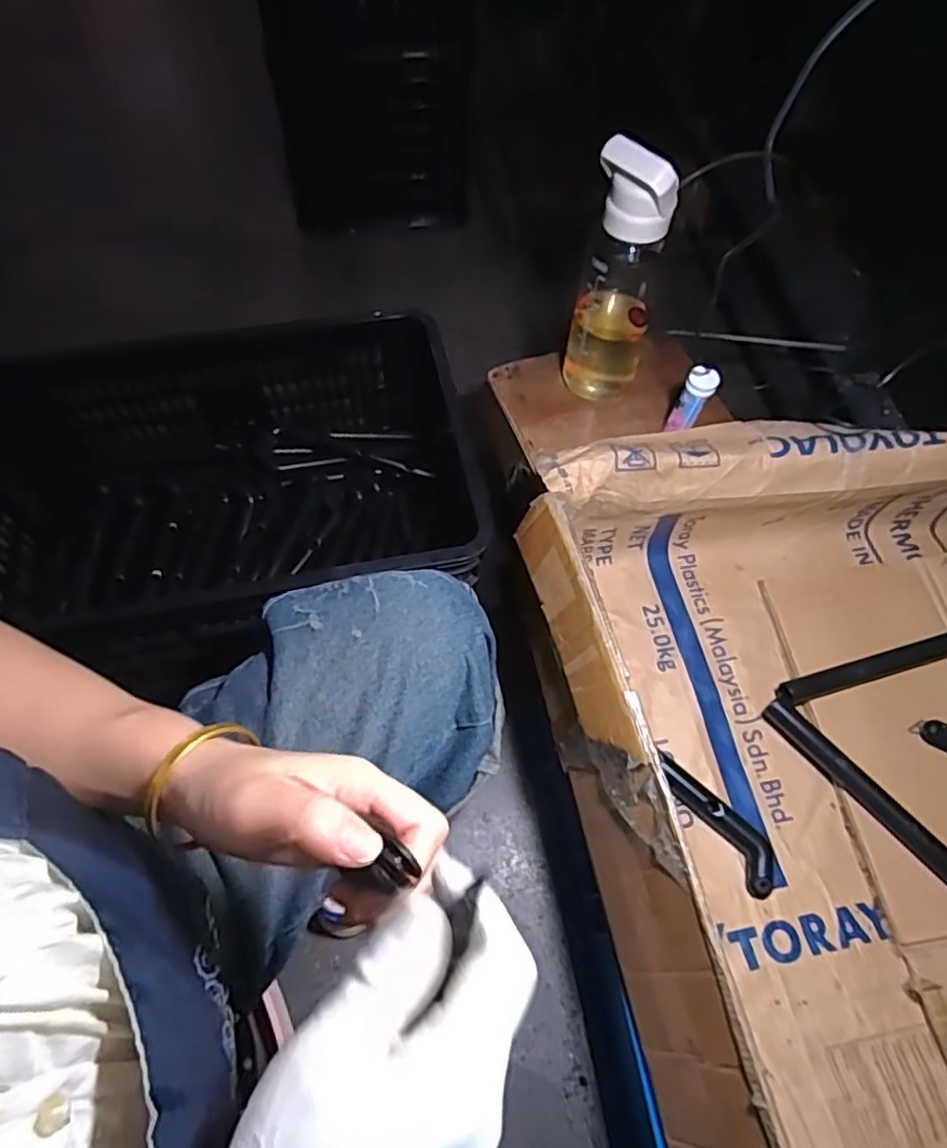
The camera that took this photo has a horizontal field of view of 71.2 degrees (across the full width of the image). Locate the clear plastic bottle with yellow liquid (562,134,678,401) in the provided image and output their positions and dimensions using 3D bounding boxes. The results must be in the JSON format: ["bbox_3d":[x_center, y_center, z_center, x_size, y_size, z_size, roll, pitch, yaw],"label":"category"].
[{"bbox_3d":[0.166,-0.329,0.748,0.091,0.298,0.084,18,63,7],"label":"clear plastic bottle with yellow liquid"}]

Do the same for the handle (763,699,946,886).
[{"bbox_3d":[0.372,0.214,0.606,0.040,0.027,0.247,-30,67,-16],"label":"handle"}]

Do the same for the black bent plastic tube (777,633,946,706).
[{"bbox_3d":[0.423,0.090,0.672,0.242,0.031,0.041,-19,65,-12],"label":"black bent plastic tube"}]

